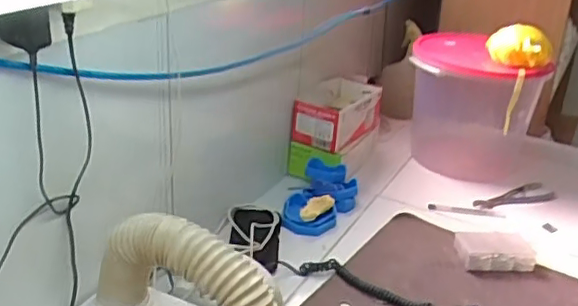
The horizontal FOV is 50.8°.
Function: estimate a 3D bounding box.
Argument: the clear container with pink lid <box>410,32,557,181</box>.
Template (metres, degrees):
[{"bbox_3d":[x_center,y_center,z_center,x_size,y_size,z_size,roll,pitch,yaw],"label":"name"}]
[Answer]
[{"bbox_3d":[0.388,-0.091,1.307,0.259,0.262,0.246,11,27,15],"label":"clear container with pink lid"}]

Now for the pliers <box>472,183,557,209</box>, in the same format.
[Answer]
[{"bbox_3d":[0.456,0.090,1.223,0.203,0.013,0.058,-12,30,-29],"label":"pliers"}]

